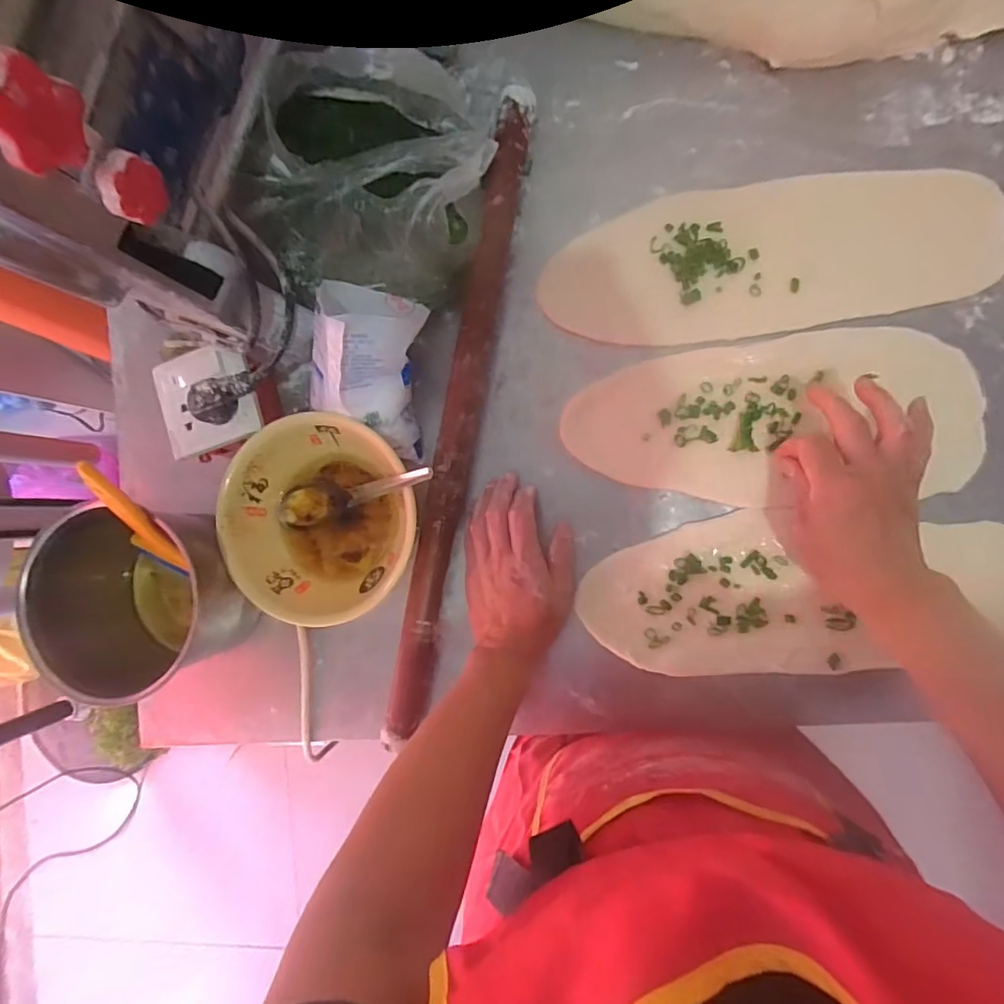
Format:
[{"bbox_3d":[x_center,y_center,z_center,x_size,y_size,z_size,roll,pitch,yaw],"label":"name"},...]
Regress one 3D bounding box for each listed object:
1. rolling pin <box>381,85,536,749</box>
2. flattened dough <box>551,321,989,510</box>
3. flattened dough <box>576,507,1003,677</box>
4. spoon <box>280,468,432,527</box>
[{"bbox_3d":[-0.038,-0.068,0.457,0.027,0.030,0.545,11,92,10],"label":"rolling pin"},{"bbox_3d":[0.210,-0.065,0.427,0.307,0.011,0.128,-6,89,8],"label":"flattened dough"},{"bbox_3d":[0.231,0.071,0.418,0.326,0.012,0.125,-6,89,10],"label":"flattened dough"},{"bbox_3d":[-0.122,-0.007,0.458,0.161,0.030,0.035,-12,88,27],"label":"spoon"}]

